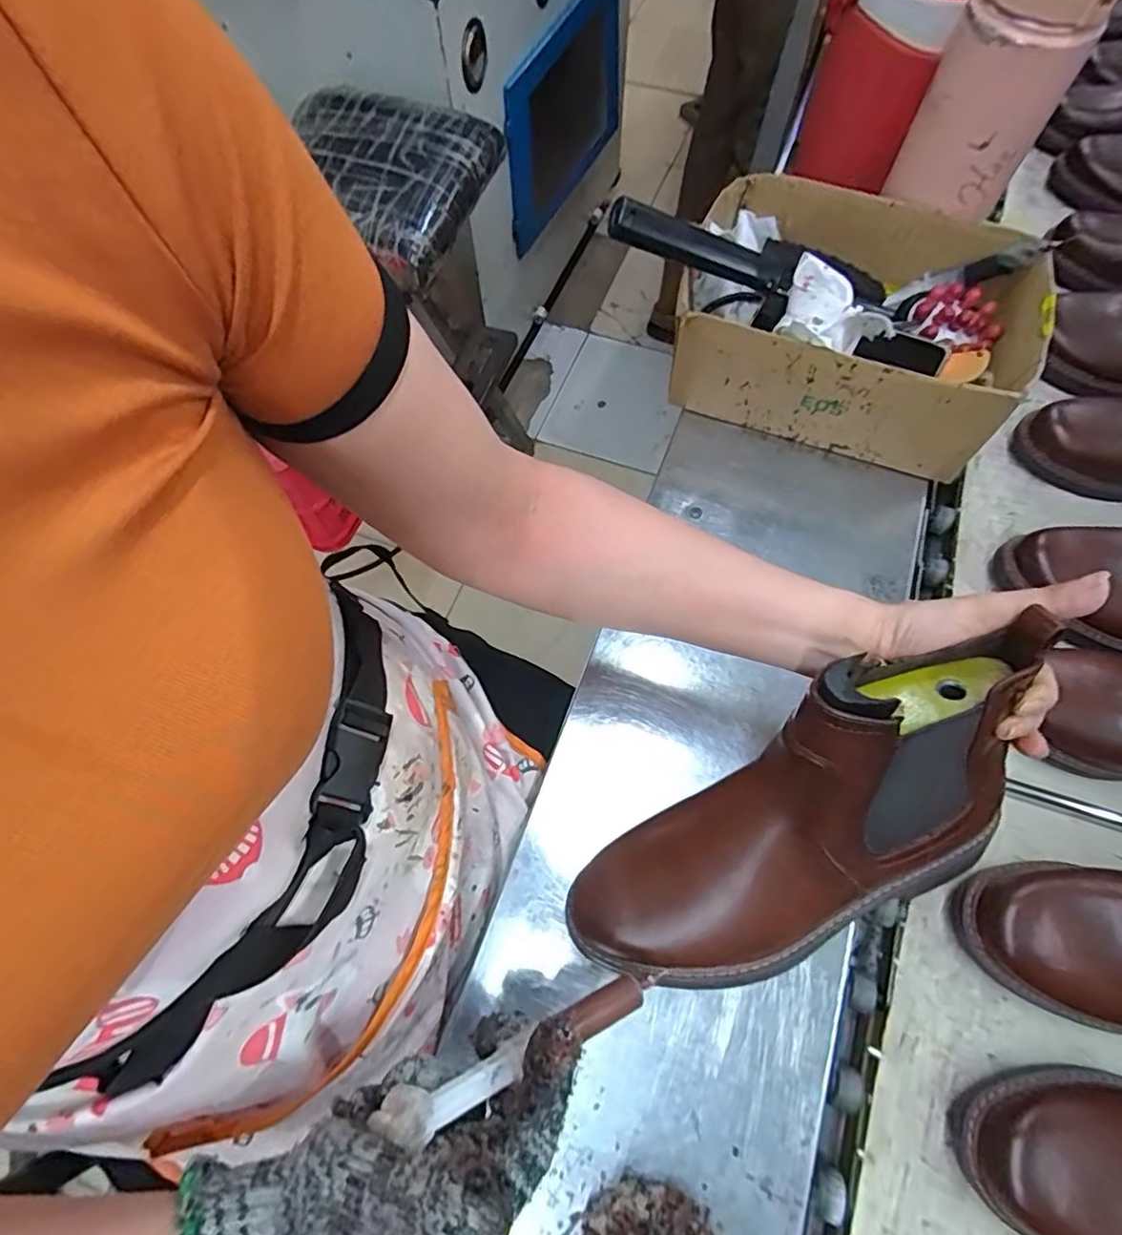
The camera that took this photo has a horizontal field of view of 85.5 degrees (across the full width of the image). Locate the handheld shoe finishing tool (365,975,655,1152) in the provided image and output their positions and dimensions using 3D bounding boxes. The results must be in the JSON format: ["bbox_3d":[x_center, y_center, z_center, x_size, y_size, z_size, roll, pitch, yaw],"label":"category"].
[{"bbox_3d":[-0.014,0.211,0.299,0.146,0.016,0.018,-10,63,-31],"label":"handheld shoe finishing tool"}]

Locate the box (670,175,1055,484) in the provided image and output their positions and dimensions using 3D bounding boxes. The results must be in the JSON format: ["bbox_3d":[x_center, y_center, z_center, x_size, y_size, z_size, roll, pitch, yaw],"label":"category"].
[{"bbox_3d":[0.257,-0.264,0.549,0.287,0.105,0.200,21,68,10],"label":"box"}]

